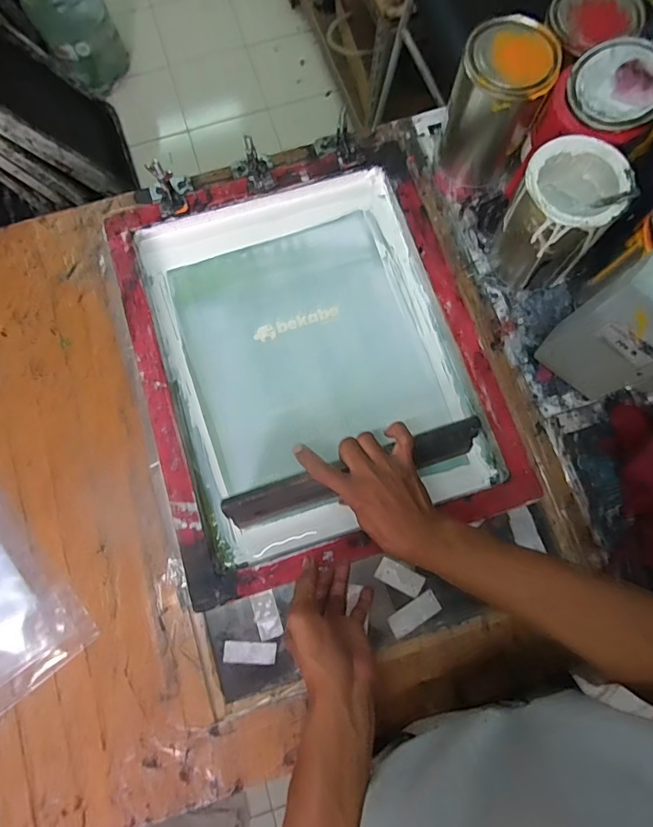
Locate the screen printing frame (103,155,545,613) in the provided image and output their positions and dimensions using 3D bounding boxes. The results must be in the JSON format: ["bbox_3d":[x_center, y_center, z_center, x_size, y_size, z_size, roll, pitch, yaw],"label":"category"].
[{"bbox_3d":[-0.016,-0.068,0.561,0.409,0.041,0.477,-17,79,-4],"label":"screen printing frame"}]

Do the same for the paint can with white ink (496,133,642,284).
[{"bbox_3d":[0.273,-0.236,0.547,0.108,0.153,0.113,0,78,-1],"label":"paint can with white ink"}]

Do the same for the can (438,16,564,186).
[{"bbox_3d":[0.212,-0.391,0.575,0.099,0.157,0.105,0,78,-1],"label":"can"}]

